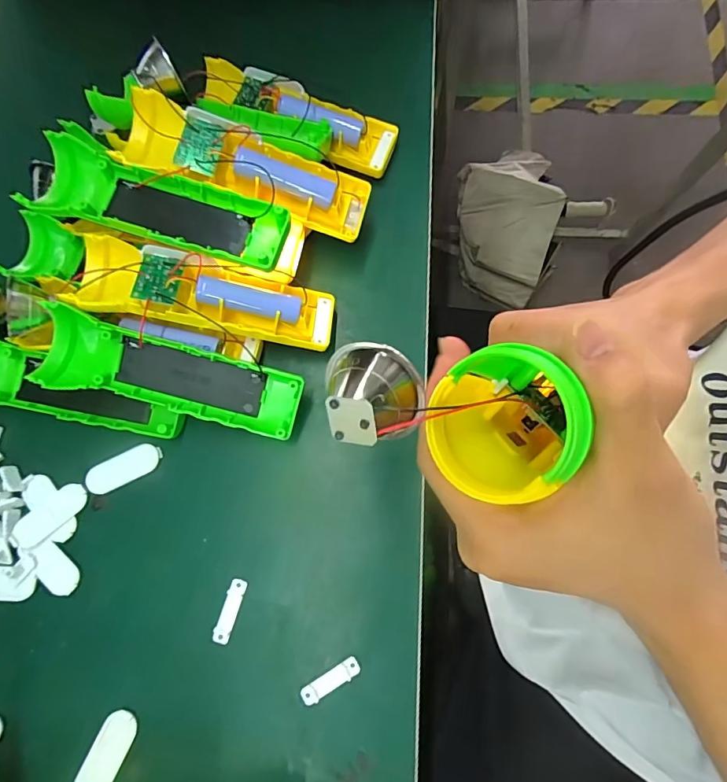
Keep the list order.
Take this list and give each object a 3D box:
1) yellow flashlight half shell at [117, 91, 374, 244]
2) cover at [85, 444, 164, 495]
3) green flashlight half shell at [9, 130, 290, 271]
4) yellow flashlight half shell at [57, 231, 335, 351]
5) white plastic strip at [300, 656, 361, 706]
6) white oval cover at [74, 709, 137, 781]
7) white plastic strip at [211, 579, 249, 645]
[{"bbox_3d":[-0.072,-0.144,0.298,0.155,0.025,0.044,17,77,-13],"label":"yellow flashlight half shell"},{"bbox_3d":[-0.159,0.051,0.303,0.050,0.004,0.020,-27,78,-5],"label":"cover"},{"bbox_3d":[-0.124,-0.113,0.285,0.155,0.024,0.048,15,77,6],"label":"green flashlight half shell"},{"bbox_3d":[-0.099,-0.060,0.296,0.158,0.022,0.047,12,77,-11],"label":"yellow flashlight half shell"},{"bbox_3d":[-0.019,0.171,0.270,0.037,0.006,0.009,-29,78,-6],"label":"white plastic strip"},{"bbox_3d":[-0.149,0.212,0.264,0.021,0.004,0.049,23,78,6],"label":"white oval cover"},{"bbox_3d":[-0.082,0.135,0.280,0.010,0.004,0.036,16,78,4],"label":"white plastic strip"}]

